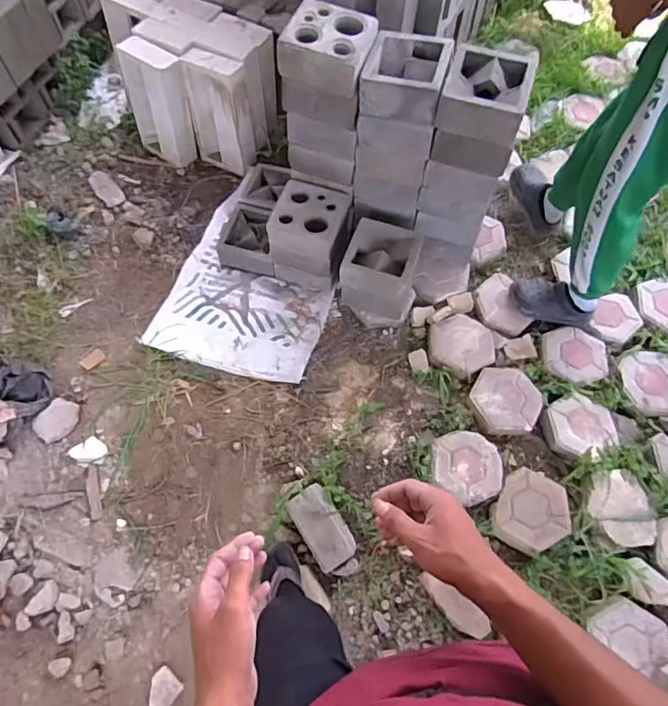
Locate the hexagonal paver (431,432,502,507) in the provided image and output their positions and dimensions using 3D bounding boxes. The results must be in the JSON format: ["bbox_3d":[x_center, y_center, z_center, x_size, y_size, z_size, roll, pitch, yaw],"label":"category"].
[{"bbox_3d":[0.367,0.315,1.400,0.210,0.053,0.195,32,68,16],"label":"hexagonal paver"}]

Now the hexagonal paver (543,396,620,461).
[{"bbox_3d":[0.709,0.207,1.439,0.196,0.048,0.182,-13,68,-6],"label":"hexagonal paver"}]

